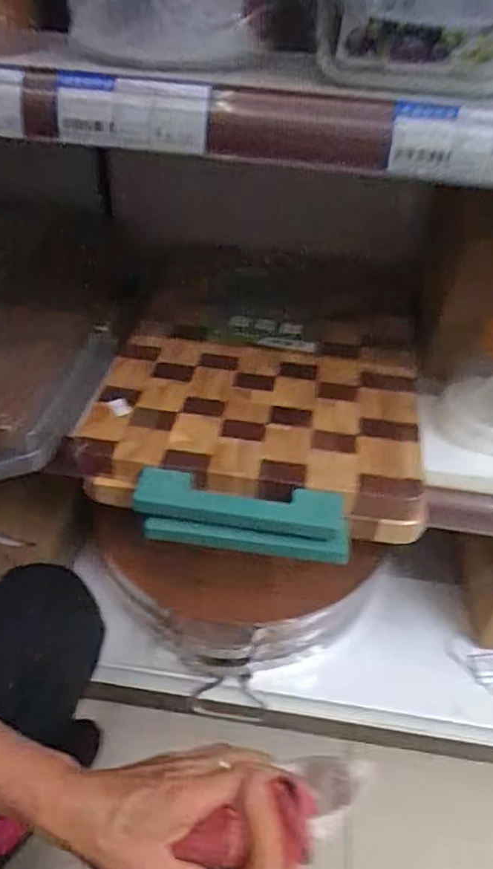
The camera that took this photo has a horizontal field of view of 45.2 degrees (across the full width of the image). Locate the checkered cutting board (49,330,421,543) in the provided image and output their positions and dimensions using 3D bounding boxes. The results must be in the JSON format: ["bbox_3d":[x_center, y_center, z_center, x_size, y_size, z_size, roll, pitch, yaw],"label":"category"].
[{"bbox_3d":[0.010,-0.019,0.562,0.301,0.038,0.222,6,43,3],"label":"checkered cutting board"}]

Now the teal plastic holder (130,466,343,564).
[{"bbox_3d":[-0.004,0.064,0.472,0.167,0.042,0.038,8,43,4],"label":"teal plastic holder"}]

